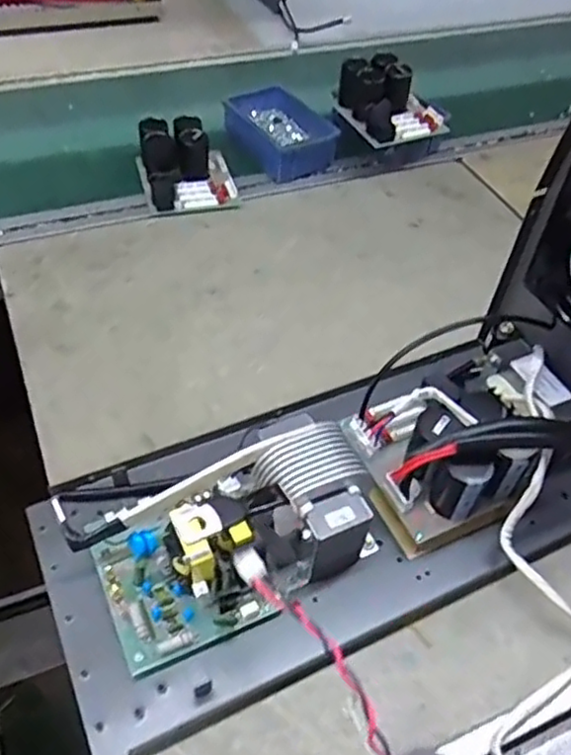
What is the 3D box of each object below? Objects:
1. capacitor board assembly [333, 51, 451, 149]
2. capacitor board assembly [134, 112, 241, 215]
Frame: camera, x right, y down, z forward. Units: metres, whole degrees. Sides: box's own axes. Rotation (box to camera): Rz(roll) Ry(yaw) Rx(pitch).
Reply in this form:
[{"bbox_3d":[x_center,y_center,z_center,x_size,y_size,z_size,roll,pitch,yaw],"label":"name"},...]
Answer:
[{"bbox_3d":[0.133,-0.359,0.839,0.113,0.065,0.137,-19,53,-20],"label":"capacitor board assembly"},{"bbox_3d":[-0.117,-0.257,0.793,0.105,0.060,0.122,-12,51,-14],"label":"capacitor board assembly"}]

